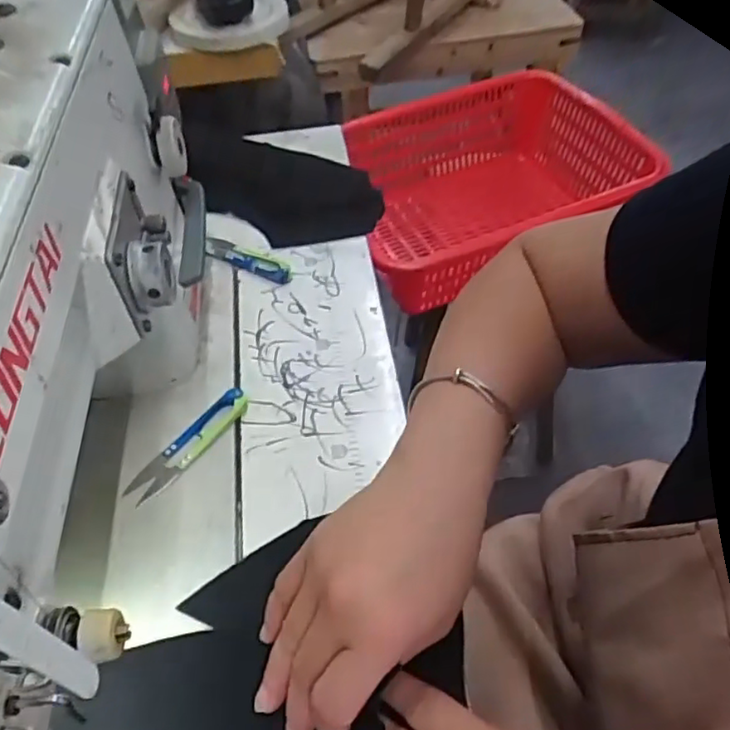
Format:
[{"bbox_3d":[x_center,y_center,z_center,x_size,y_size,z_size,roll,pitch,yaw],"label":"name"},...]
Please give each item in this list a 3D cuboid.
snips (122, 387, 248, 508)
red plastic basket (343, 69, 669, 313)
[{"bbox_3d":[-0.120,0.055,0.447,0.024,0.013,0.102,31,58,26],"label":"snips"},{"bbox_3d":[0.167,-0.255,0.949,0.427,0.152,0.344,-21,52,-14],"label":"red plastic basket"}]

